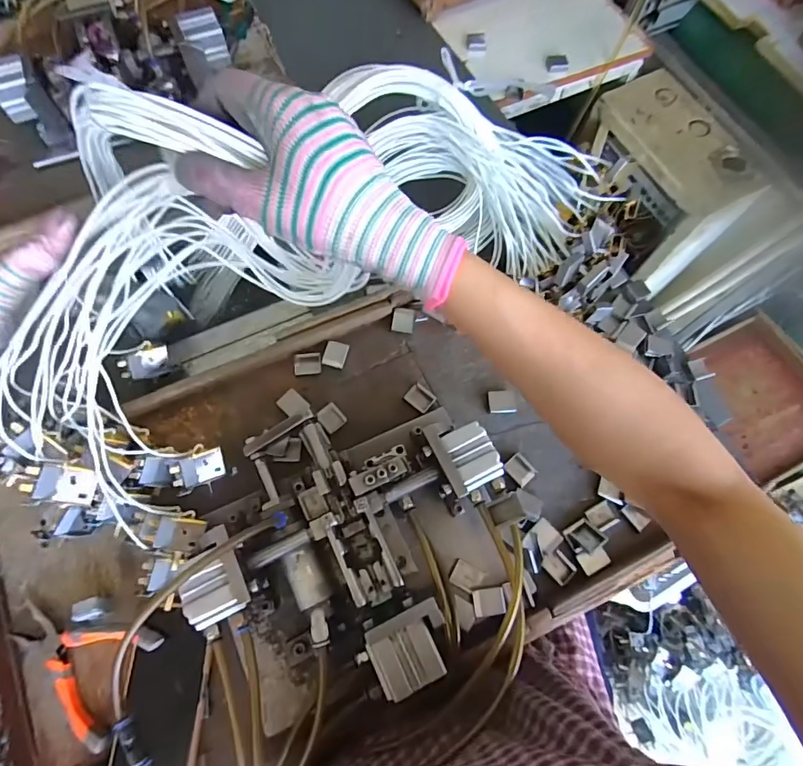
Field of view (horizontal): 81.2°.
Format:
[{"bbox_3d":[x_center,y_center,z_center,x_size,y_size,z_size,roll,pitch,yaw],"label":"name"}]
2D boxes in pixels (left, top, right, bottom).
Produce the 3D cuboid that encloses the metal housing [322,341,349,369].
[{"bbox_3d":[-0.079,-0.033,0.566,0.026,0.012,0.030,16,71,3],"label":"metal housing"}]

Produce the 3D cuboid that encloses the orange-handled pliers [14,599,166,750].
[{"bbox_3d":[-0.316,0.264,0.455,0.139,0.028,0.101,27,72,7],"label":"orange-handled pliers"}]

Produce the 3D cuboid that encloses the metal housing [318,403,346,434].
[{"bbox_3d":[-0.081,0.040,0.542,0.027,0.007,0.030,-40,77,-14],"label":"metal housing"}]

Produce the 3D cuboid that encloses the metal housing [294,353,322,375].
[{"bbox_3d":[-0.113,-0.023,0.562,0.033,0.008,0.026,0,71,-3],"label":"metal housing"}]

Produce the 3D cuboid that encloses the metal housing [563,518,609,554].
[{"bbox_3d":[0.198,0.168,0.506,0.031,0.021,0.030,-34,75,-13],"label":"metal housing"}]

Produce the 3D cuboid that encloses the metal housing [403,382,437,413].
[{"bbox_3d":[0.022,0.018,0.554,0.032,0.006,0.028,39,74,11],"label":"metal housing"}]

